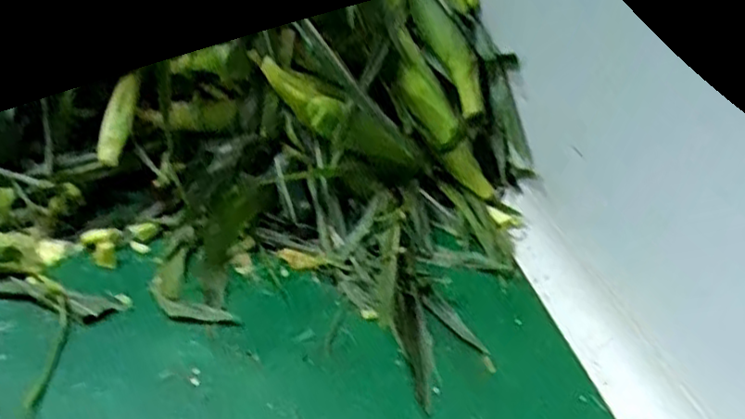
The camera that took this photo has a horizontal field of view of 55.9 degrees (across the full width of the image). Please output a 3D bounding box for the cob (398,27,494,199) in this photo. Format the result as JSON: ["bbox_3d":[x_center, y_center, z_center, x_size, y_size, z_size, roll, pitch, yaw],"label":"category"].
[{"bbox_3d":[0.087,-0.130,0.985,0.051,0.267,0.038,-26,-4,-30],"label":"cob"}]

